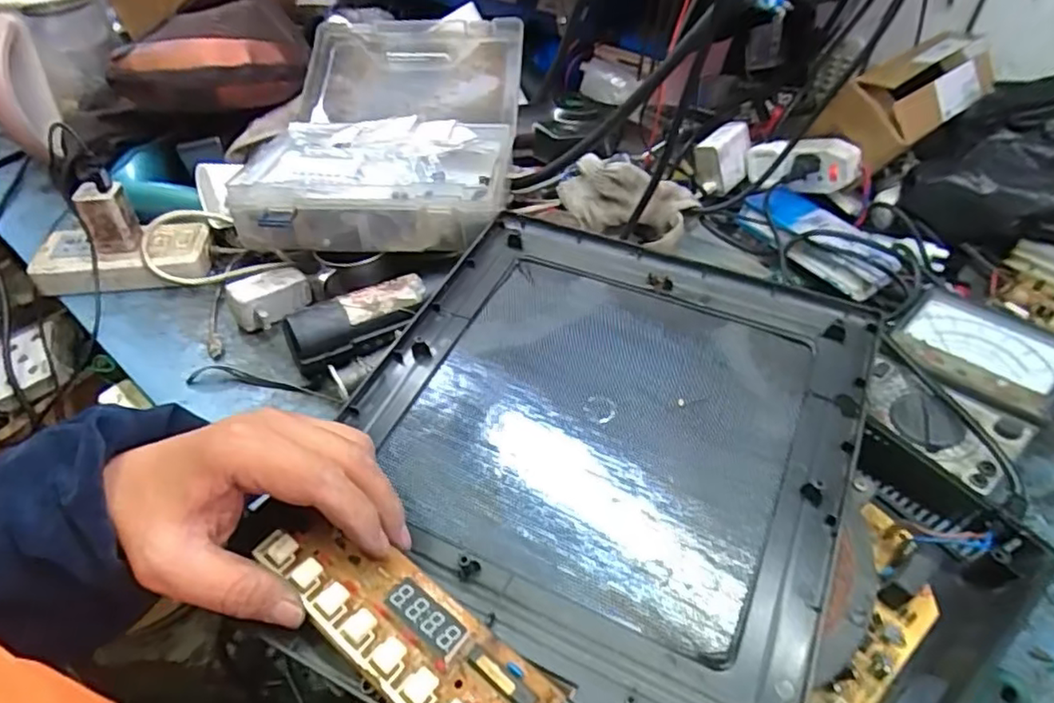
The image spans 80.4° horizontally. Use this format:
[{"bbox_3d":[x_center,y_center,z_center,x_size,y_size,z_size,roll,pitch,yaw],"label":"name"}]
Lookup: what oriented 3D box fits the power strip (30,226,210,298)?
[{"bbox_3d":[-0.386,-0.090,0.601,0.144,0.033,0.065,-4,43,-6],"label":"power strip"}]

